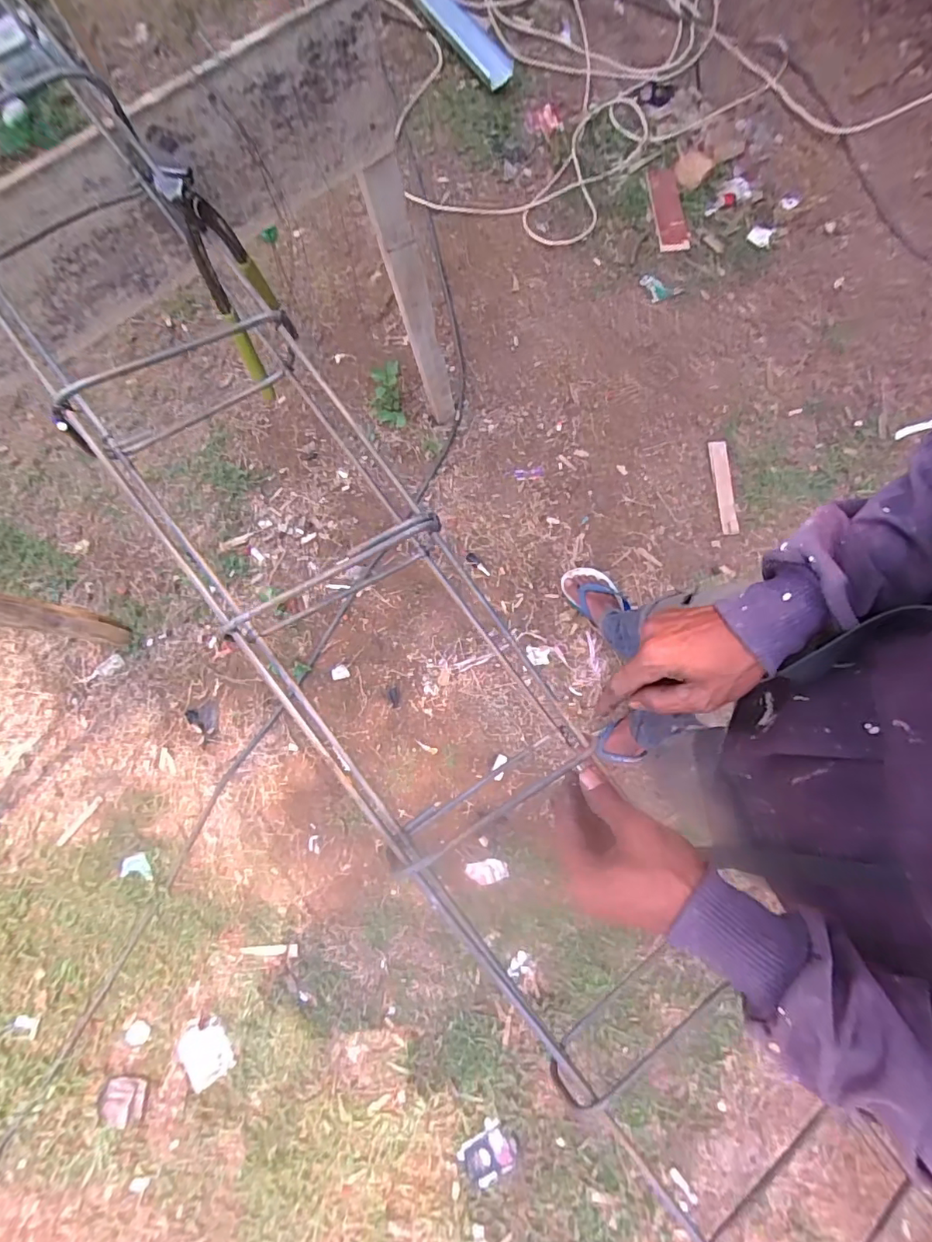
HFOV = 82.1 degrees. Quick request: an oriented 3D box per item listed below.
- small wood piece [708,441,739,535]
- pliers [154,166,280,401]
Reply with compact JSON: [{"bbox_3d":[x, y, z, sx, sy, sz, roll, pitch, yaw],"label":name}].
[{"bbox_3d":[0.641,-0.332,1.328,0.044,0.012,0.235,-6,86,0],"label":"small wood piece"},{"bbox_3d":[-0.221,-0.307,0.494,0.030,0.201,0.082,10,80,3],"label":"pliers"}]

